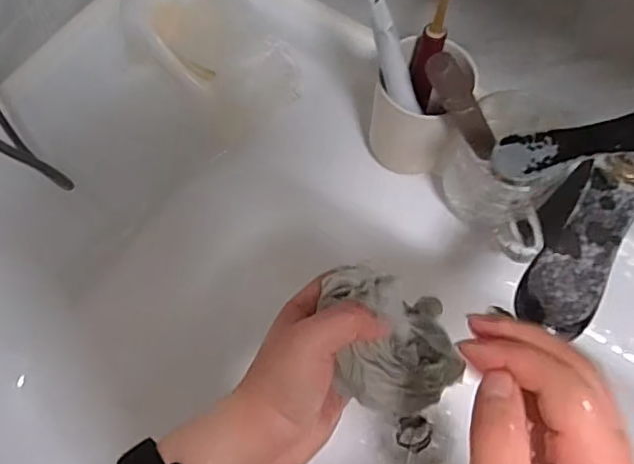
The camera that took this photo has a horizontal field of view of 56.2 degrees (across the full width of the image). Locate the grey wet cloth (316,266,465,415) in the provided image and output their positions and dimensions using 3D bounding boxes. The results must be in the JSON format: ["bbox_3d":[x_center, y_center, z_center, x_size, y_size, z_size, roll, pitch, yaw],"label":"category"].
[{"bbox_3d":[0.039,0.064,0.342,0.092,0.047,0.067,22,68,8],"label":"grey wet cloth"}]

